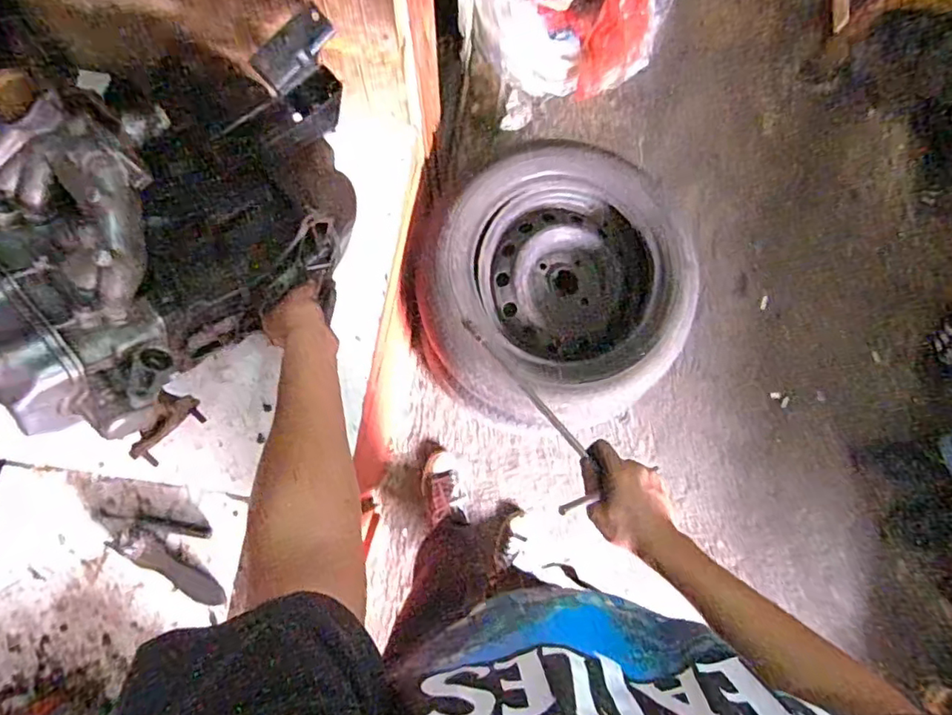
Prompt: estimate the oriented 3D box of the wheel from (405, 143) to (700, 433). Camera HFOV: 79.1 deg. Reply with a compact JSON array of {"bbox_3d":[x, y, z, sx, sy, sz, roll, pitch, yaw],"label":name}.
[{"bbox_3d":[0.160,-0.136,1.141,0.521,0.245,0.516,0,79,-1],"label":"wheel"}]

